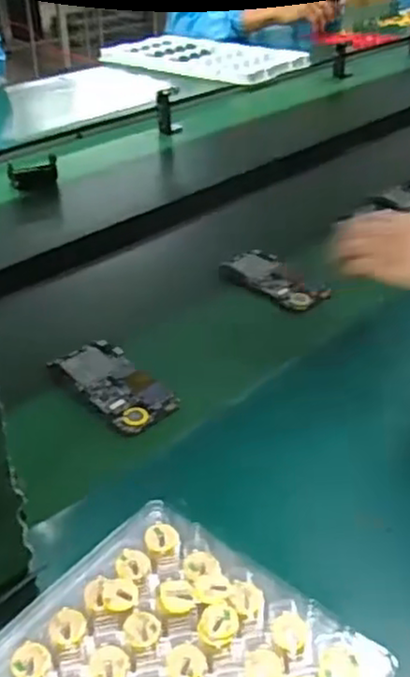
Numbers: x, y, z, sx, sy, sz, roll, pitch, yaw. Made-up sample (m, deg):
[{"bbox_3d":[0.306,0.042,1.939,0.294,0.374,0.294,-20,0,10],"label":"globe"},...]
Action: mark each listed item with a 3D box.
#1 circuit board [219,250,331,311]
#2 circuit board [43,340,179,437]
[{"bbox_3d":[0.080,-0.071,0.804,0.065,0.009,0.135,-32,46,-32],"label":"circuit board"},{"bbox_3d":[-0.086,0.042,0.646,0.063,0.012,0.125,-31,46,-31],"label":"circuit board"}]

